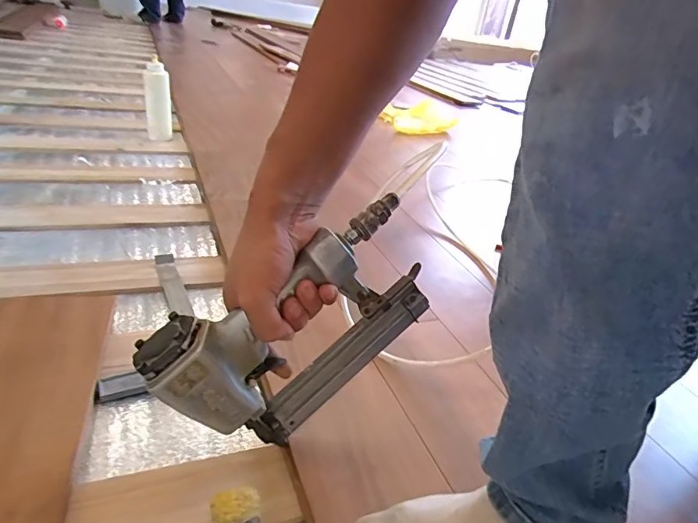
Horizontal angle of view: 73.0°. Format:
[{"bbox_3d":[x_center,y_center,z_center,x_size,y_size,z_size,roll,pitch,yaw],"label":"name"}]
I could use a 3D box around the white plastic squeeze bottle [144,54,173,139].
[{"bbox_3d":[-0.490,-0.416,1.212,0.062,0.179,0.050,-1,31,-19],"label":"white plastic squeeze bottle"}]

